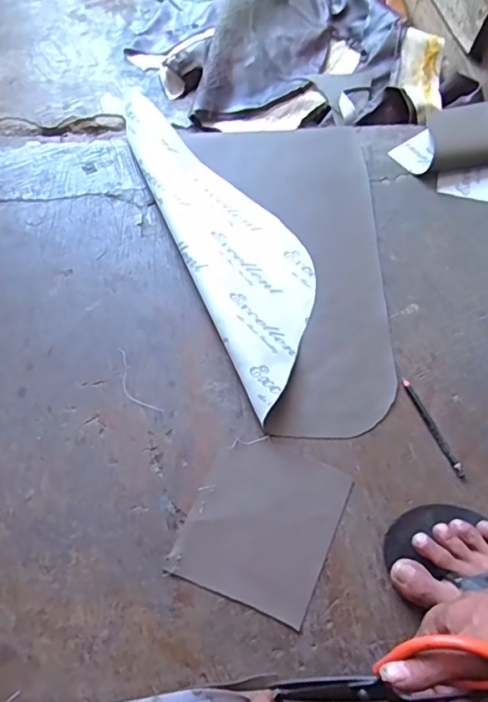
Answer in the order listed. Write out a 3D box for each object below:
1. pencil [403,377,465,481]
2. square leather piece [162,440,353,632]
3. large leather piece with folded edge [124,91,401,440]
[{"bbox_3d":[0.212,0.086,0.604,0.010,0.004,0.123,-22,68,-12],"label":"pencil"},{"bbox_3d":[0.021,0.173,0.554,0.140,0.004,0.160,23,66,9],"label":"square leather piece"},{"bbox_3d":[0.031,-0.125,0.677,0.296,0.034,0.469,-7,65,-5],"label":"large leather piece with folded edge"}]

